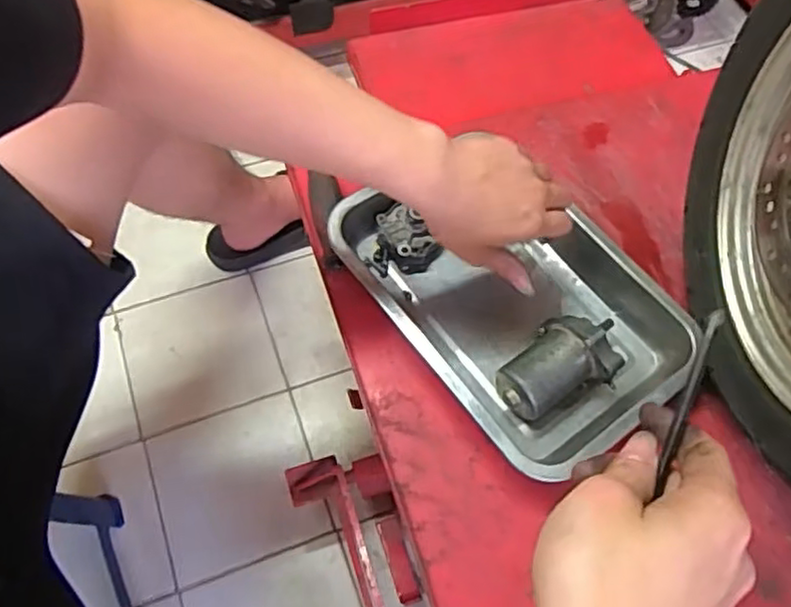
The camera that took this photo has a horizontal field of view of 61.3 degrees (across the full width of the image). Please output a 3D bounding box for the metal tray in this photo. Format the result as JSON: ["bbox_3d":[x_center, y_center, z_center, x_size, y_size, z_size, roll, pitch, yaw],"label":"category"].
[{"bbox_3d":[0.104,-0.009,0.595,0.211,0.062,0.291,-33,69,-18],"label":"metal tray"}]

